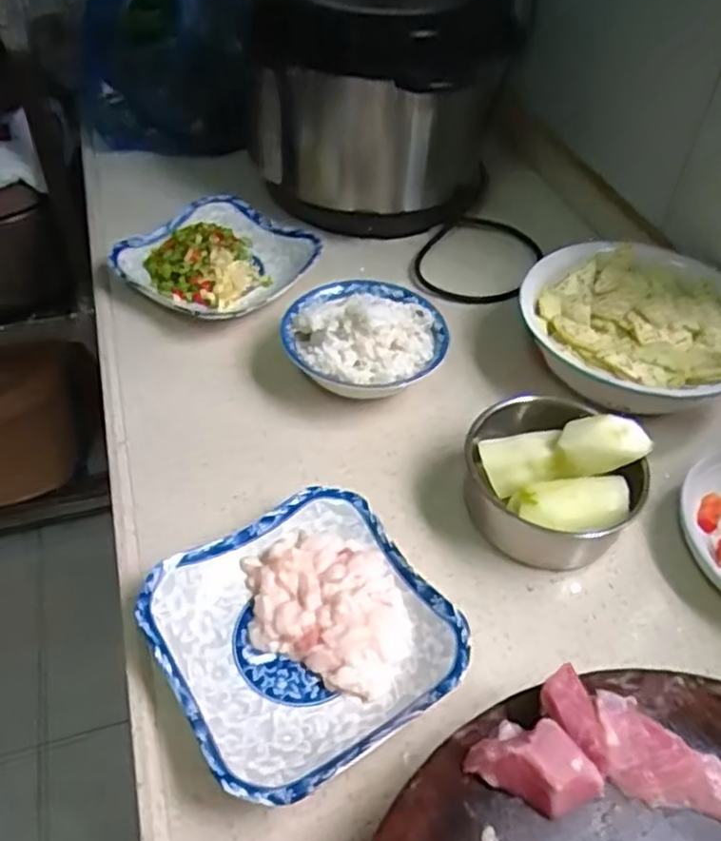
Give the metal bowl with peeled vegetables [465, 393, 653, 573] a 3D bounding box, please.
[{"bbox_3d":[0.150,0.045,0.546,0.129,0.078,0.114,7,47,4],"label":"metal bowl with peeled vegetables"}]

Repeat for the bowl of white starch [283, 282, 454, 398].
[{"bbox_3d":[0.004,-0.079,0.648,0.144,0.073,0.131,1,46,-1],"label":"bowl of white starch"}]

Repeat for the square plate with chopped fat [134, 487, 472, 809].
[{"bbox_3d":[-0.039,0.142,0.470,0.173,0.037,0.176,-26,53,-25],"label":"square plate with chopped fat"}]

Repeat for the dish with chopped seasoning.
[{"bbox_3d":[-0.153,-0.175,0.755,0.180,0.037,0.176,1,46,-1],"label":"dish with chopped seasoning"}]

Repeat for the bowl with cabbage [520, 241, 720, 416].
[{"bbox_3d":[0.266,-0.086,0.675,0.212,0.065,0.197,1,46,-1],"label":"bowl with cabbage"}]

